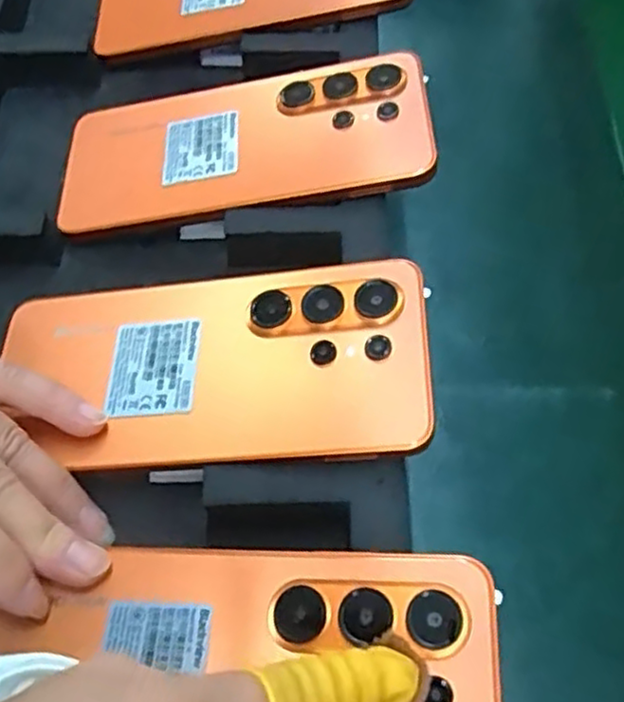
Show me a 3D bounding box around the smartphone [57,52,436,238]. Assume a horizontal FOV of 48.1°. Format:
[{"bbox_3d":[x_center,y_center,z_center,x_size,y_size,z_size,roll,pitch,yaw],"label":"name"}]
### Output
[{"bbox_3d":[-0.032,-0.093,0.317,0.166,0.008,0.075,-7,61,9],"label":"smartphone"}]

